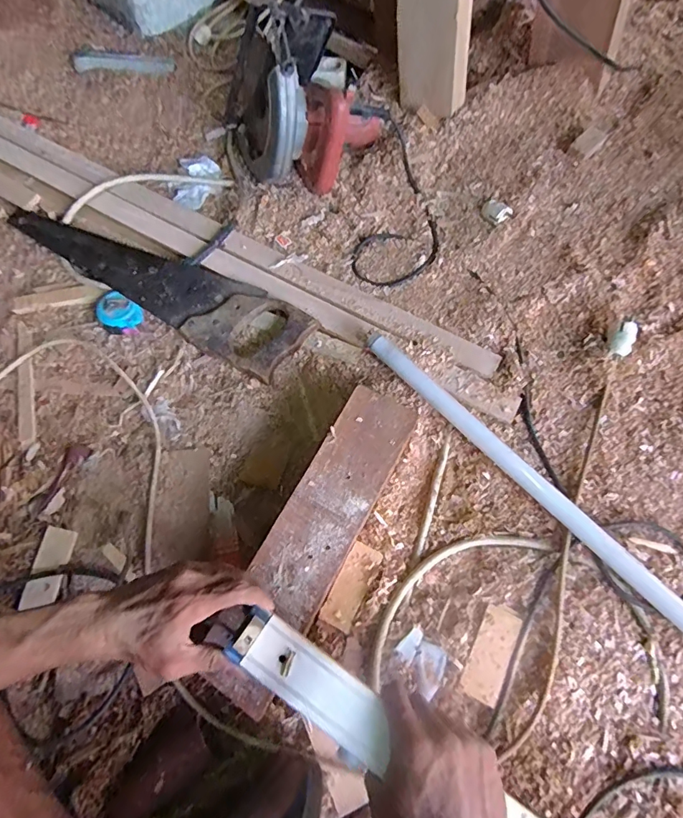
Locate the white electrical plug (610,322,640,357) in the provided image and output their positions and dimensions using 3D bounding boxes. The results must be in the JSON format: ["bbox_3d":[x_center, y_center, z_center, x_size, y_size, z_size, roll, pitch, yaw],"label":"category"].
[{"bbox_3d":[0.372,-0.093,0.596,0.030,0.024,0.052,35,68,14],"label":"white electrical plug"}]

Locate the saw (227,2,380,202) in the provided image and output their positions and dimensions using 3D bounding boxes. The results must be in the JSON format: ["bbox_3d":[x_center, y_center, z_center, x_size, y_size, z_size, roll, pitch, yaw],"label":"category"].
[{"bbox_3d":[-0.059,-0.485,0.722,0.238,0.202,0.205,-11,65,-8],"label":"saw"}]

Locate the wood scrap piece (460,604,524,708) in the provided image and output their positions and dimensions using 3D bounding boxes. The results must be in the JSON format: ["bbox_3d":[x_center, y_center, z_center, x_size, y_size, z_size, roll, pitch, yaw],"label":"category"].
[{"bbox_3d":[0.164,0.264,0.489,0.042,0.005,0.092,27,66,10],"label":"wood scrap piece"}]

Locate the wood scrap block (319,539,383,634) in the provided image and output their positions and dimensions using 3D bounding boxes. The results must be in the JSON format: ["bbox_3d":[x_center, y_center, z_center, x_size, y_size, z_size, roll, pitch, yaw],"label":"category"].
[{"bbox_3d":[0.012,0.200,0.515,0.036,0.008,0.093,26,66,10],"label":"wood scrap block"}]

